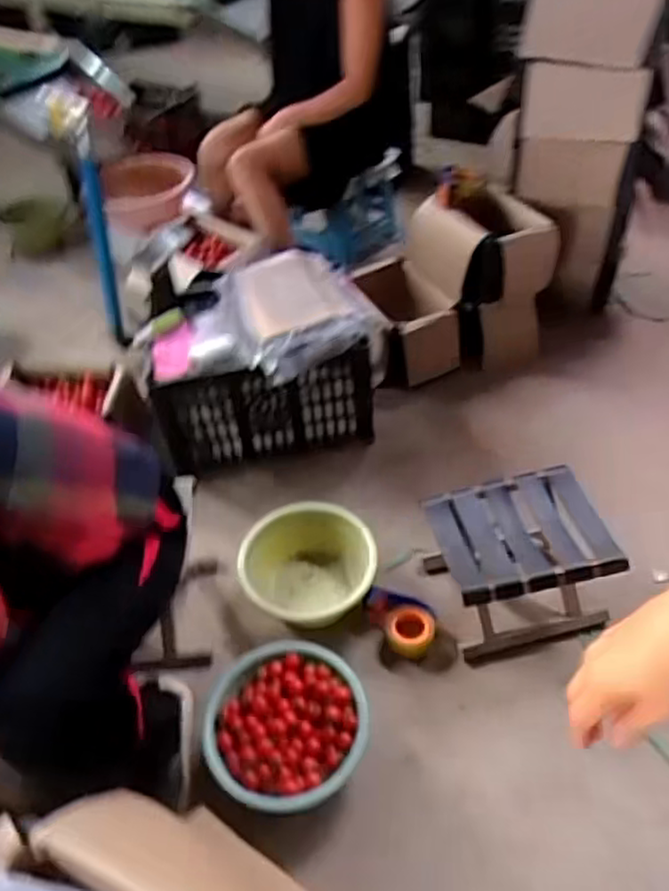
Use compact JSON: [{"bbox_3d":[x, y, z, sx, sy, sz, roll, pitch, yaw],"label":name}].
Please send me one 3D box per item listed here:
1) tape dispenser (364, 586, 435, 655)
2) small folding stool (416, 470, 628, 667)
[{"bbox_3d":[0.119,0.331,1.309,0.124,0.051,0.109,1,46,8],"label":"tape dispenser"},{"bbox_3d":[0.349,0.207,1.303,0.308,0.206,0.264,-13,45,-6],"label":"small folding stool"}]

